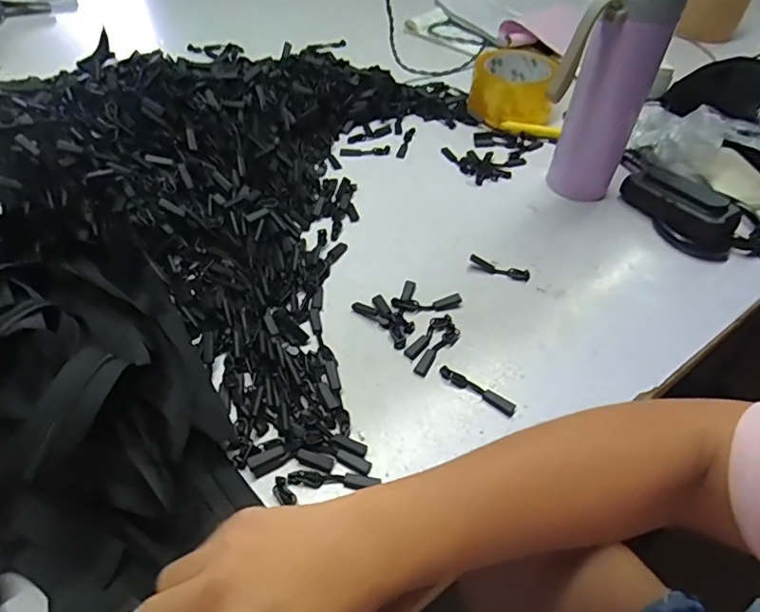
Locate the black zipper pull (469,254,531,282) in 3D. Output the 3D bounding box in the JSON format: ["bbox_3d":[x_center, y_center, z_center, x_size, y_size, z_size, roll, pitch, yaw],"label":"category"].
[{"bbox_3d":[0.107,-0.034,0.471,0.054,0.008,0.013,14,49,9],"label":"black zipper pull"}]

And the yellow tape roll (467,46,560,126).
[{"bbox_3d":[0.165,-0.274,0.654,0.098,0.064,0.114,10,49,6],"label":"yellow tape roll"}]

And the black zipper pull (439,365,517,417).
[{"bbox_3d":[0.071,0.061,0.387,0.060,0.004,0.011,27,52,19],"label":"black zipper pull"}]

